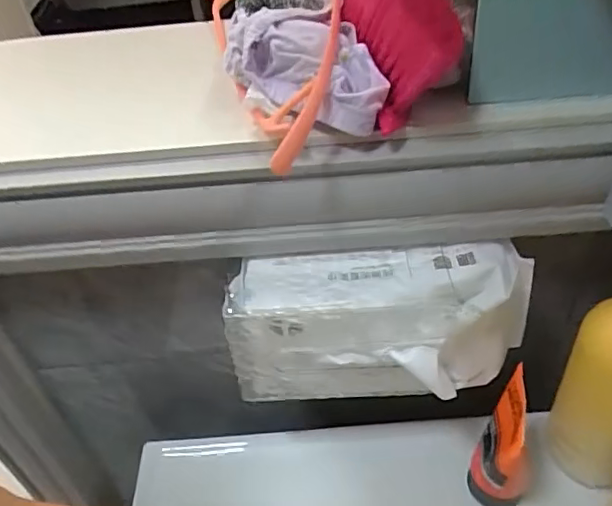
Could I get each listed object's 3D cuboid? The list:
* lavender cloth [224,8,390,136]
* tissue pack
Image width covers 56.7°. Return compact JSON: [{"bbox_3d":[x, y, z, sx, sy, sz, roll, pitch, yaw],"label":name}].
[{"bbox_3d":[-0.001,-0.137,0.410,0.083,0.057,0.134,-23,43,-17],"label":"lavender cloth"},{"bbox_3d":[0.061,0.061,0.451,0.232,0.107,0.069,-4,41,3],"label":"tissue pack"}]

